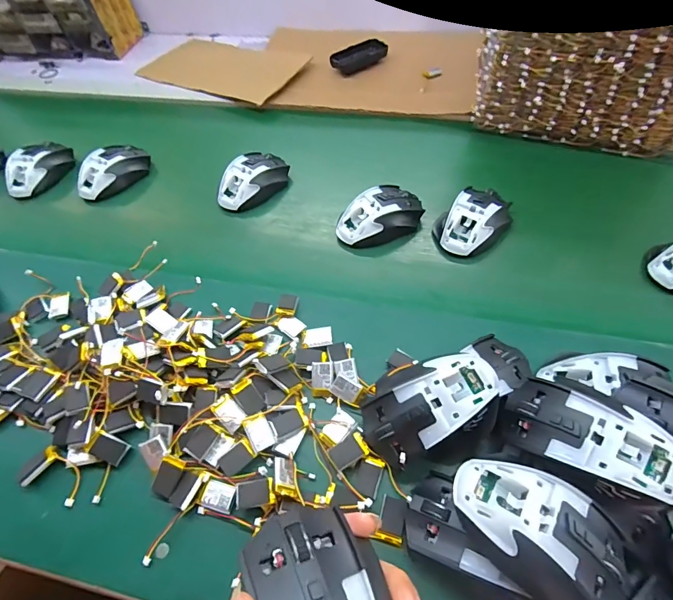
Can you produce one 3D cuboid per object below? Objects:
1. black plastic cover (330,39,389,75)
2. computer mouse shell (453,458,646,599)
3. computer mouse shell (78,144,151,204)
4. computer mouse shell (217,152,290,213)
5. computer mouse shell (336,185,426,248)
[{"bbox_3d":[0.043,-0.467,0.776,0.116,0.020,0.063,-33,58,-19],"label":"black plastic cover"},{"bbox_3d":[0.139,0.154,0.263,0.125,0.035,0.068,27,61,23],"label":"computer mouse shell"},{"bbox_3d":[-0.341,-0.197,0.614,0.056,0.043,0.115,36,63,27],"label":"computer mouse shell"},{"bbox_3d":[-0.118,-0.172,0.577,0.057,0.043,0.112,31,61,24],"label":"computer mouse shell"},{"bbox_3d":[0.056,-0.107,0.518,0.112,0.041,0.061,-29,56,-17],"label":"computer mouse shell"}]

